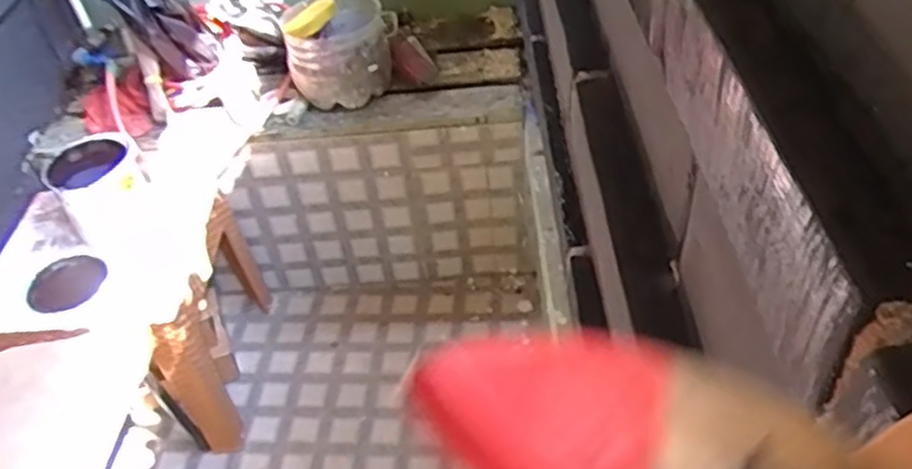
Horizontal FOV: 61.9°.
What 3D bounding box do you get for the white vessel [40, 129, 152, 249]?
[{"bbox_3d":[-0.764,-0.106,1.646,0.171,0.185,0.180,-19,43,-14],"label":"white vessel"}]

